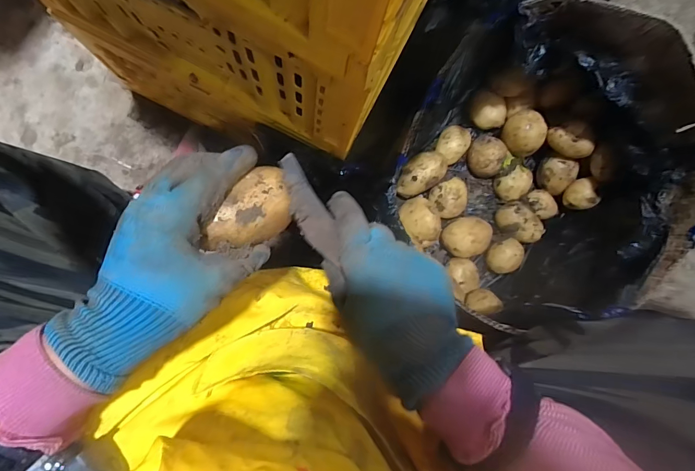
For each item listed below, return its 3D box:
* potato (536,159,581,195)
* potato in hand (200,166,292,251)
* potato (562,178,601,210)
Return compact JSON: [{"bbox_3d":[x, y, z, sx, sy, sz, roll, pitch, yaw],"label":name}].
[{"bbox_3d":[0.396,-0.115,0.737,0.057,0.062,0.071,-22,89,-7],"label":"potato"},{"bbox_3d":[-0.068,-0.018,0.288,0.045,0.038,0.070,28,84,-4],"label":"potato in hand"},{"bbox_3d":[0.425,-0.075,0.720,0.047,0.048,0.057,-8,87,-7],"label":"potato"}]

